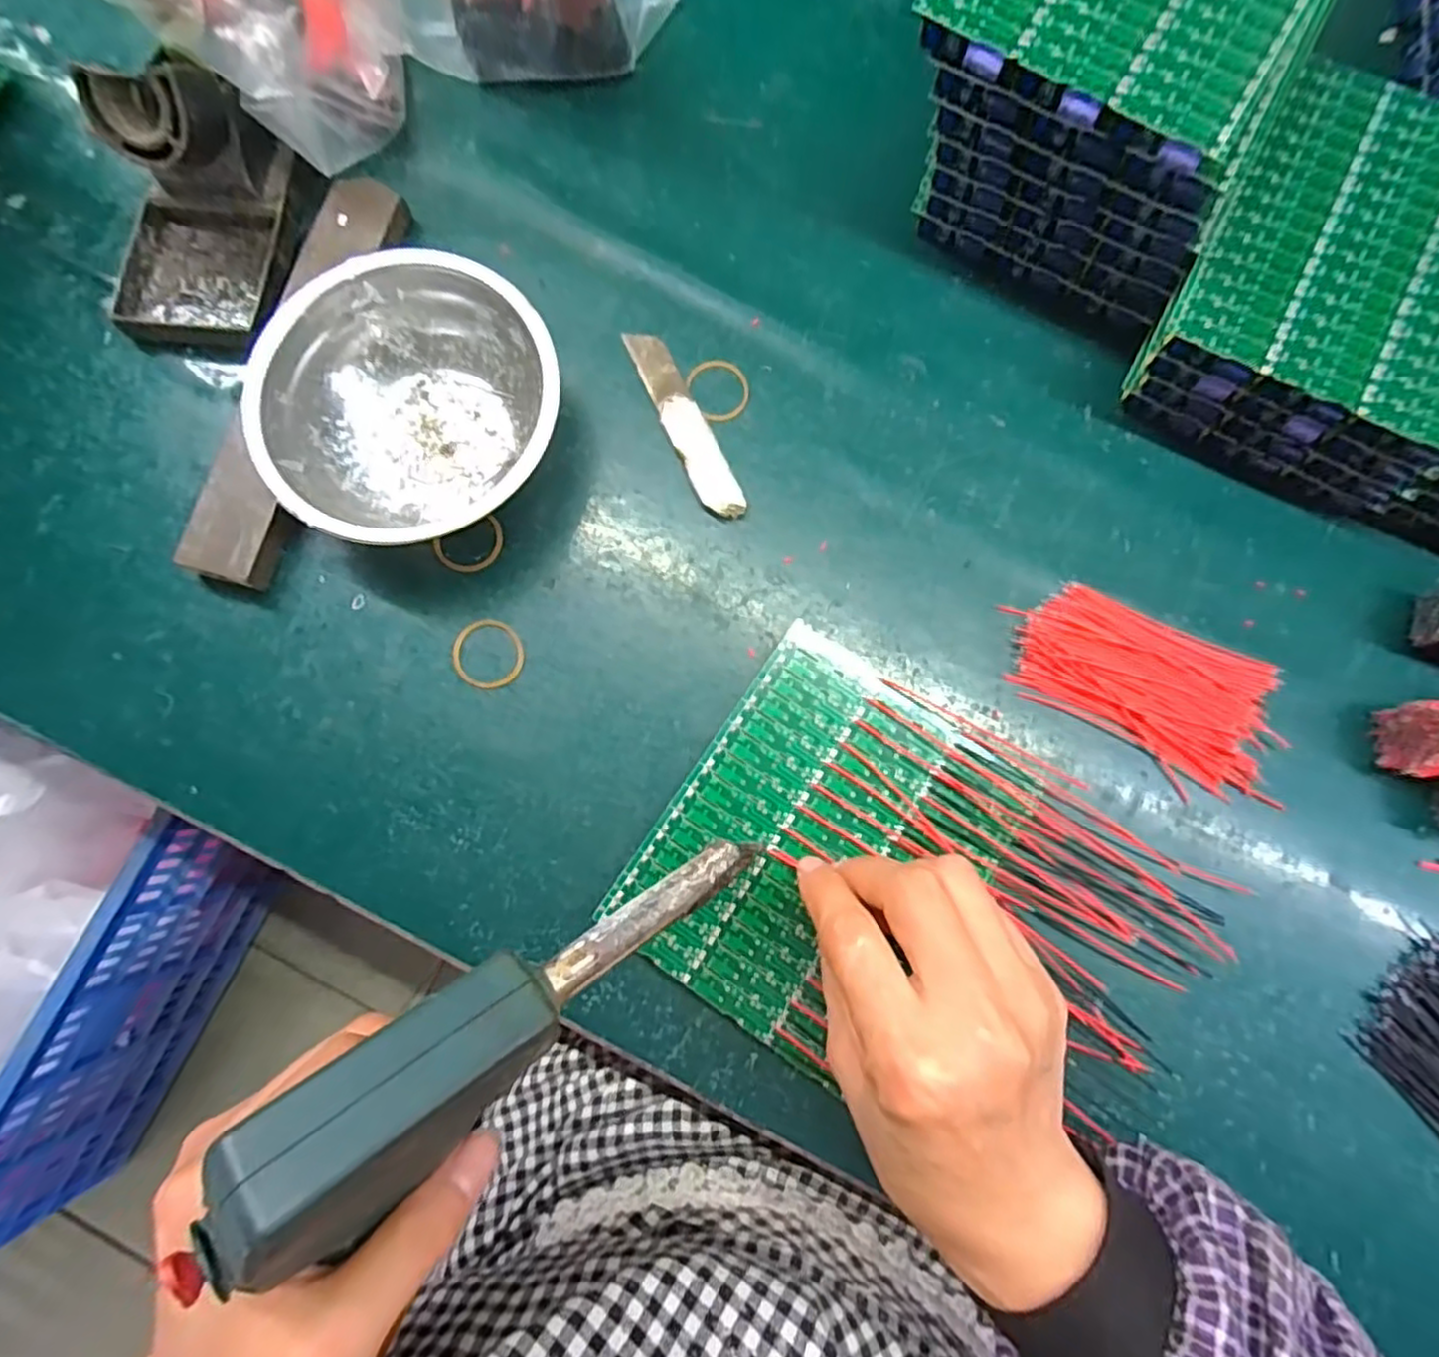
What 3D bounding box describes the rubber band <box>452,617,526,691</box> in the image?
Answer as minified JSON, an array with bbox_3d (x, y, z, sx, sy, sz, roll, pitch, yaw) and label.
[{"bbox_3d":[-0.103,-0.011,0.311,0.032,0.004,0.031,0,81,0],"label":"rubber band"}]

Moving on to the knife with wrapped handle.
[{"bbox_3d":[-0.016,-0.119,0.327,0.019,0.004,0.101,-25,82,-3],"label":"knife with wrapped handle"}]

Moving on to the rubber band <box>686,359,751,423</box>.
[{"bbox_3d":[0.000,-0.138,0.331,0.029,0.004,0.033,-28,82,-4],"label":"rubber band"}]

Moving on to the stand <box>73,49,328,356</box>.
[{"bbox_3d":[-0.242,-0.211,0.314,0.079,0.066,0.100,7,81,1],"label":"stand"}]

